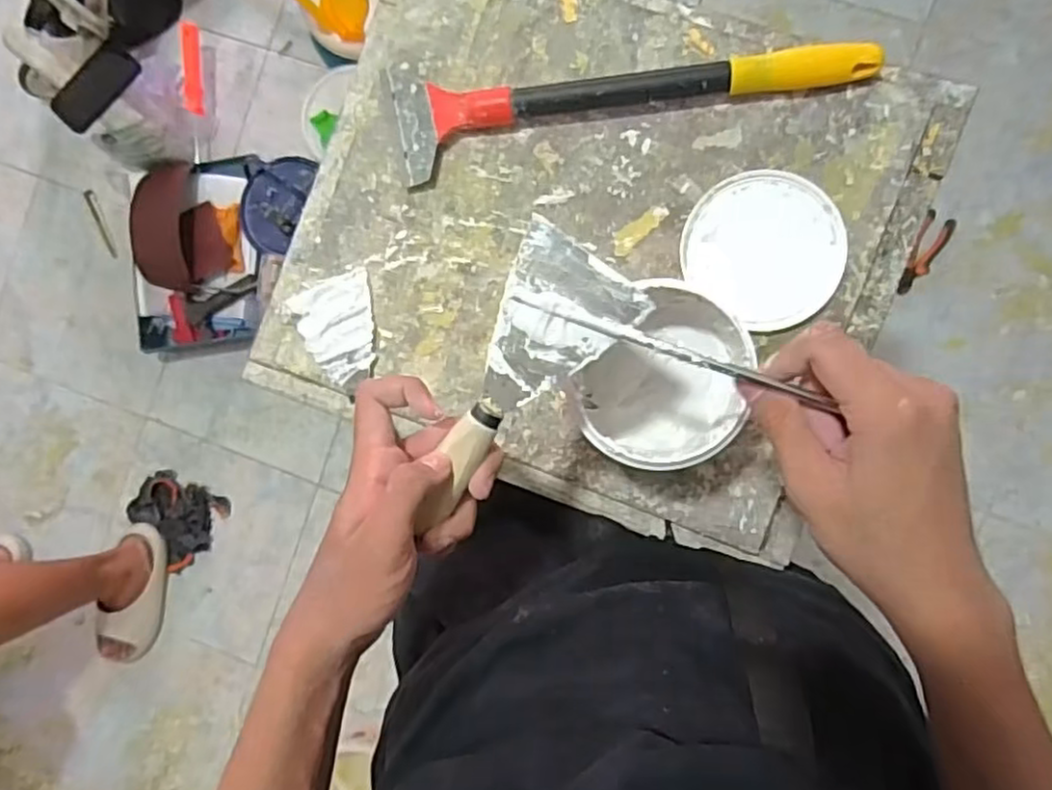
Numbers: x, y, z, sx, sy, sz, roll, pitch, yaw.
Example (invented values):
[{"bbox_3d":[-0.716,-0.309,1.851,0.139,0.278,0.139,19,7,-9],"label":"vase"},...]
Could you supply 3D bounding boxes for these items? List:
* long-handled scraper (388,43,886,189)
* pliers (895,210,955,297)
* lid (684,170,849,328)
[{"bbox_3d":[0.069,-0.212,0.500,0.342,0.024,0.081,-3,90,7],"label":"long-handled scraper"},{"bbox_3d":[0.711,-0.252,1.242,0.056,0.026,0.153,28,91,9],"label":"pliers"},{"bbox_3d":[0.173,-0.107,0.498,0.109,0.012,0.098,39,95,5],"label":"lid"}]

